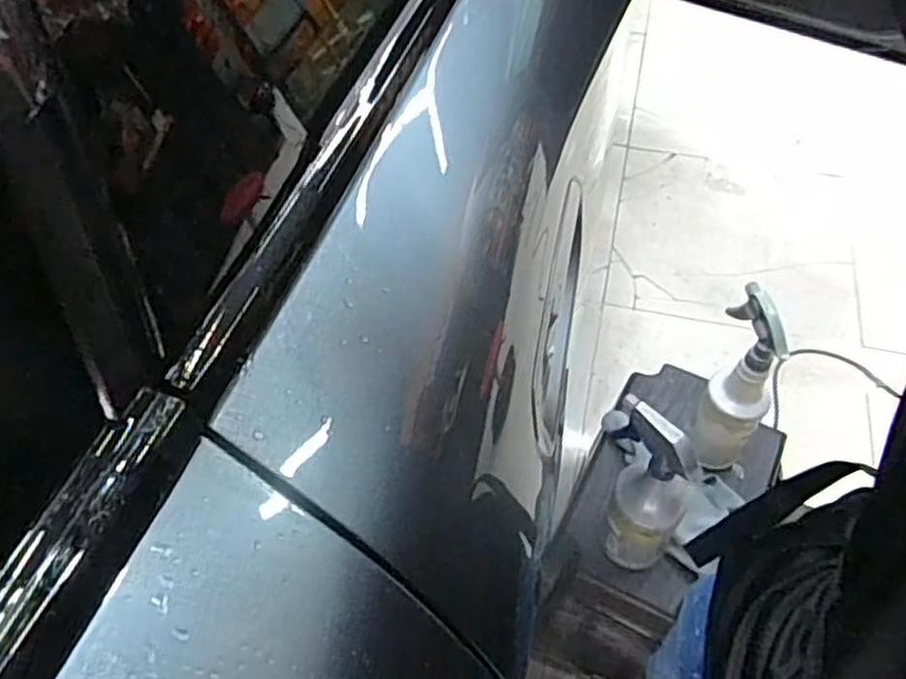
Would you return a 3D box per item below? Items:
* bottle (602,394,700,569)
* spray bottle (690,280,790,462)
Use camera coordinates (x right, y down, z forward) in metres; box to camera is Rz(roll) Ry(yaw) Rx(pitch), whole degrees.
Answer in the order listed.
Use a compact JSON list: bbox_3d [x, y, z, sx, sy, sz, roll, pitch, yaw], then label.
[{"bbox_3d":[0.231,0.196,0.900,0.101,0.300,0.065,38,62,26],"label":"bottle"},{"bbox_3d":[0.378,0.074,0.984,0.094,0.310,0.074,34,60,24],"label":"spray bottle"}]

